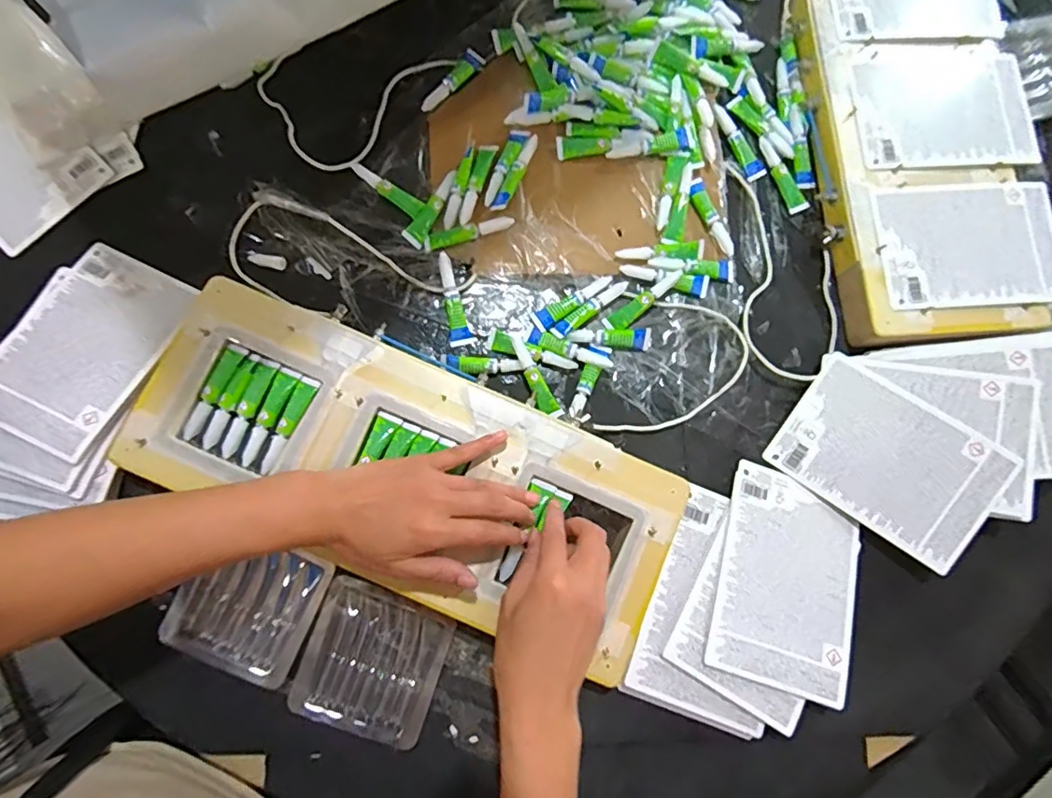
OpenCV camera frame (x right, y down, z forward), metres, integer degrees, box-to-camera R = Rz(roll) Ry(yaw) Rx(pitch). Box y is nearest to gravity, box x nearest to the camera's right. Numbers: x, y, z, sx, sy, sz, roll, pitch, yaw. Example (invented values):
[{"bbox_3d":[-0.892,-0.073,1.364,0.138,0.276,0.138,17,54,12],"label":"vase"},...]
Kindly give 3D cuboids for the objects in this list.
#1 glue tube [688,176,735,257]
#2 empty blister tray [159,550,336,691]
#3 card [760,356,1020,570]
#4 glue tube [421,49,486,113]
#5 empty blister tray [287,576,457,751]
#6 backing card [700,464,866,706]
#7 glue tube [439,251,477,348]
[{"bbox_3d":[0.172,-0.170,0.514,0.021,0.012,0.078,-22,81,-7],"label":"glue tube"},{"bbox_3d":[-0.219,0.162,0.436,0.103,0.015,0.100,22,78,1],"label":"empty blister tray"},{"bbox_3d":[0.310,0.052,0.469,0.167,0.005,0.114,35,91,12],"label":"card"},{"bbox_3d":[-0.070,-0.304,0.529,0.017,0.009,0.079,37,79,4],"label":"glue tube"},{"bbox_3d":[-0.120,0.210,0.434,0.102,0.019,0.104,22,78,1],"label":"empty blister tray"},{"bbox_3d":[0.217,0.149,0.451,0.114,0.006,0.165,20,70,0],"label":"backing card"},{"bbox_3d":[-0.064,-0.088,0.485,0.021,0.008,0.081,-13,94,-2],"label":"glue tube"}]

